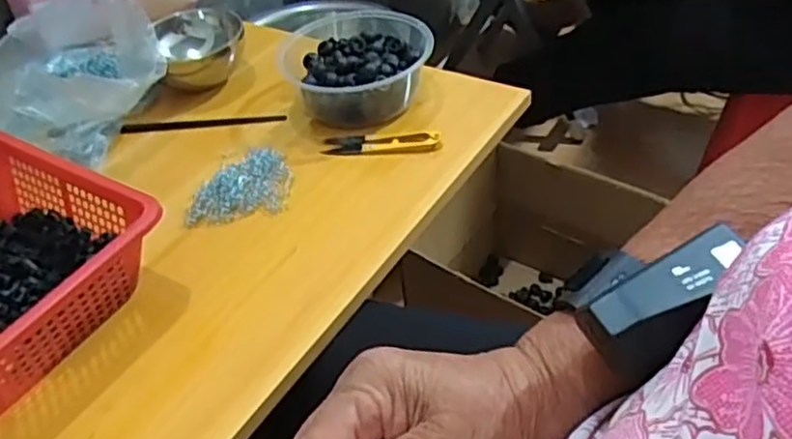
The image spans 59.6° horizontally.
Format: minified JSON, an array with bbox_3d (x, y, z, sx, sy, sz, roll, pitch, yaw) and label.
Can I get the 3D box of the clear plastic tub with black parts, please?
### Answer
[{"bbox_3d":[-0.034,-0.145,0.659,0.139,0.059,0.156,-2,43,6],"label":"clear plastic tub with black parts"}]

